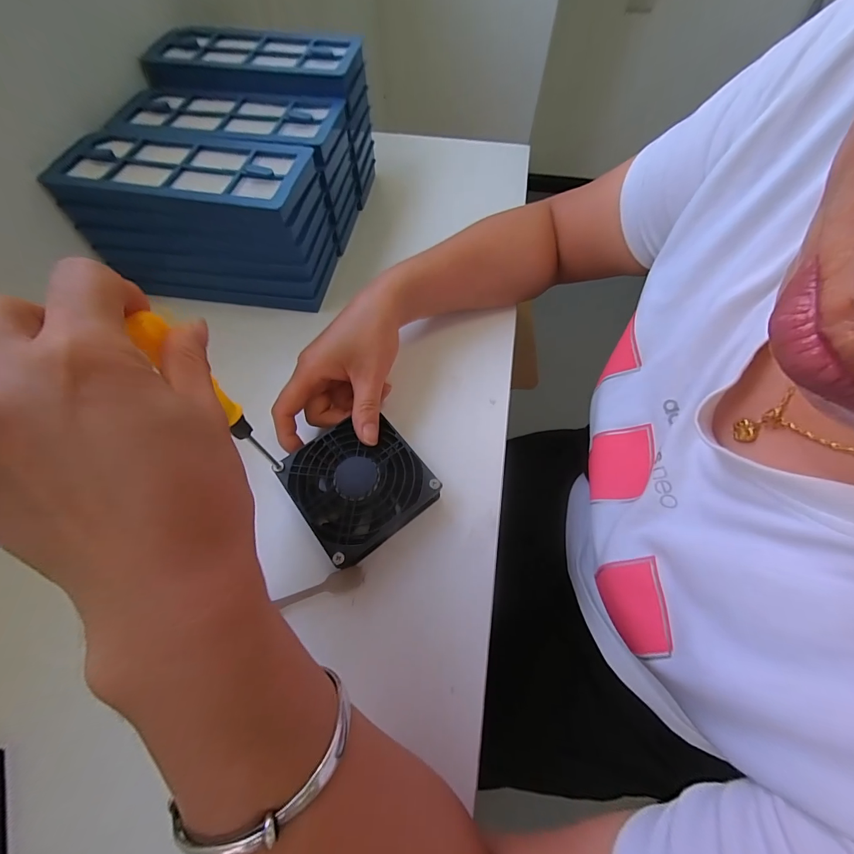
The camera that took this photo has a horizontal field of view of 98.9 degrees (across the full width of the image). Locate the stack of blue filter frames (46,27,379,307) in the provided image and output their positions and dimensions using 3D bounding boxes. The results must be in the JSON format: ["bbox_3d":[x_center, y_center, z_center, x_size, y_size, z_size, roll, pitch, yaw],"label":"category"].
[{"bbox_3d":[-0.187,-0.274,0.386,0.196,0.128,0.265,8,63,5],"label":"stack of blue filter frames"}]

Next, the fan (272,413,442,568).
[{"bbox_3d":[-0.051,0.043,0.281,0.090,0.026,0.094,-36,68,-17],"label":"fan"}]

